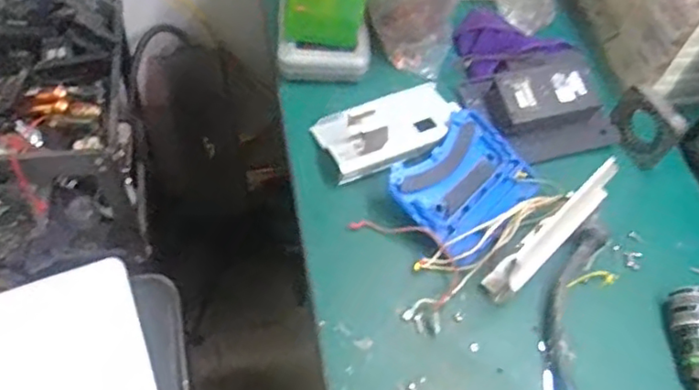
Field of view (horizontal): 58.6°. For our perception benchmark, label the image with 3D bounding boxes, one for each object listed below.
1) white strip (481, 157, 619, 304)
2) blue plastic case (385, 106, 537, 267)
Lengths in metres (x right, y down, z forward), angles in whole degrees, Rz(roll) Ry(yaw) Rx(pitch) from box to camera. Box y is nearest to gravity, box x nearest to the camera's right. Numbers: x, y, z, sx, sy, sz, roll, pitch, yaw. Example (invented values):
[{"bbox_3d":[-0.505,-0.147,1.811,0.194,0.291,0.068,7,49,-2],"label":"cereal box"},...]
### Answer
[{"bbox_3d":[0.244,0.043,0.746,0.210,0.064,0.038,-45,68,-1],"label":"white strip"},{"bbox_3d":[0.151,-0.012,0.807,0.143,0.053,0.179,38,64,19],"label":"blue plastic case"}]

